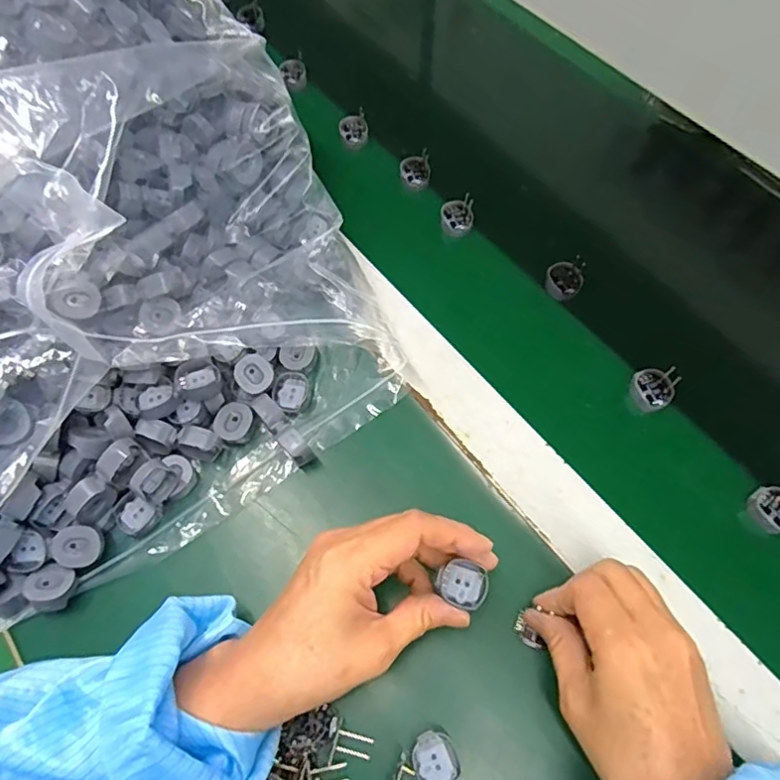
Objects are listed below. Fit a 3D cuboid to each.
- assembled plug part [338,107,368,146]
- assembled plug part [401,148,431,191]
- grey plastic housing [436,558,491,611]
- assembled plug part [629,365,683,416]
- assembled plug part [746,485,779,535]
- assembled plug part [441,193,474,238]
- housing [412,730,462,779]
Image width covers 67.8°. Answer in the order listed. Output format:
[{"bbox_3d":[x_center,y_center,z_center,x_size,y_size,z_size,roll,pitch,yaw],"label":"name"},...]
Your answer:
[{"bbox_3d":[-0.033,-0.240,0.533,0.025,0.022,0.025,-8,66,-2],"label":"assembled plug part"},{"bbox_3d":[0.022,-0.193,0.514,0.025,0.027,0.023,-10,66,-3],"label":"assembled plug part"},{"bbox_3d":[0.040,0.106,0.317,0.027,0.008,0.022,29,70,14],"label":"grey plastic housing"},{"bbox_3d":[0.189,-0.001,0.416,0.028,0.021,0.031,13,67,8],"label":"assembled plug part"},{"bbox_3d":[0.251,0.076,0.375,0.030,0.021,0.028,-1,66,2],"label":"assembled plug part"},{"bbox_3d":[0.057,-0.146,0.490,0.026,0.031,0.026,2,66,3],"label":"assembled plug part"},{"bbox_3d":[0.026,0.204,0.319,0.024,0.013,0.030,-28,68,-11],"label":"housing"}]

